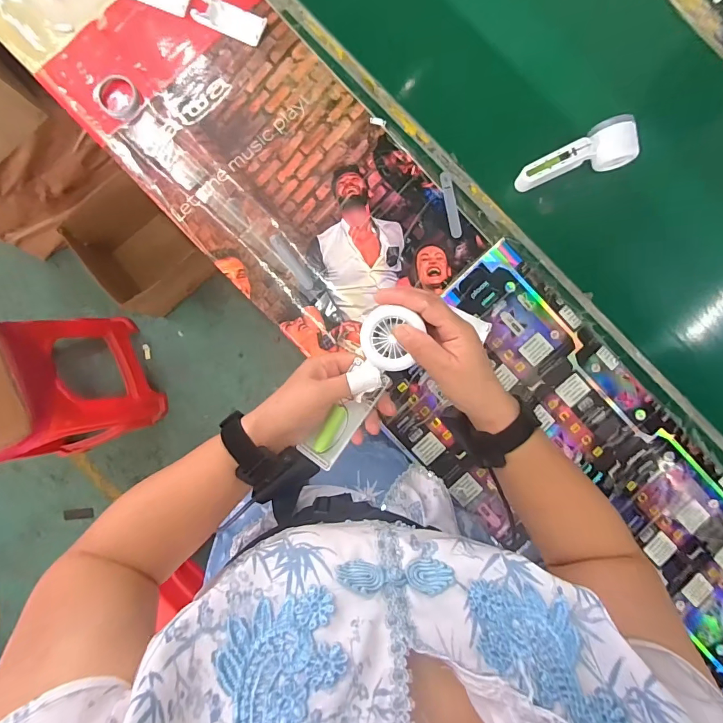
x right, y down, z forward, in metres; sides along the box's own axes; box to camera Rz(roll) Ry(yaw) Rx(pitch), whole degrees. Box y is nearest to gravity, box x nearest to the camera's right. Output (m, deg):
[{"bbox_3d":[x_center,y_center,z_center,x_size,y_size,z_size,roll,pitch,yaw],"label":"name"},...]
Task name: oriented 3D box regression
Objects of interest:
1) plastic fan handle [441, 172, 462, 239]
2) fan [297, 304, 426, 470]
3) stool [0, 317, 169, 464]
[{"bbox_3d":[0.131,-0.228,0.594,0.017,0.004,0.095,-11,90,0],"label":"plastic fan handle"},{"bbox_3d":[0.000,0.025,0.373,0.048,0.025,0.163,28,109,0],"label":"fan"},{"bbox_3d":[-0.836,0.071,1.095,0.333,0.482,0.358,-23,91,1],"label":"stool"}]

